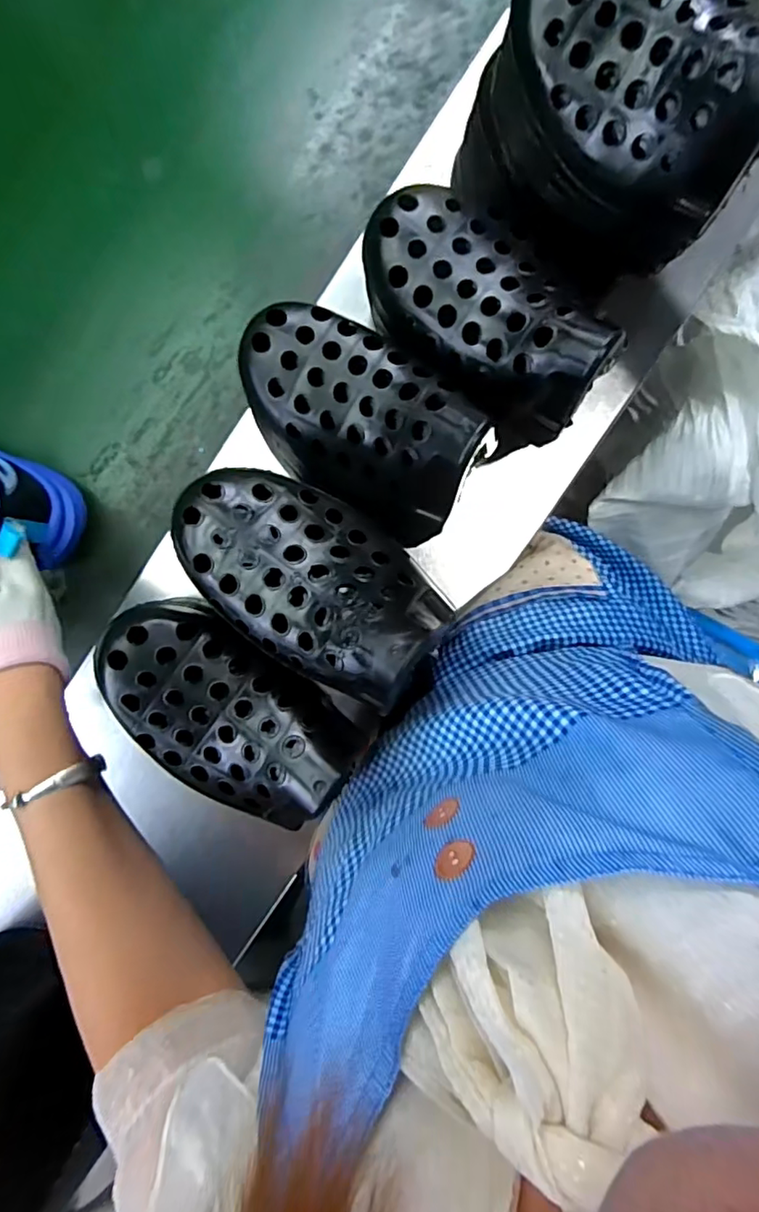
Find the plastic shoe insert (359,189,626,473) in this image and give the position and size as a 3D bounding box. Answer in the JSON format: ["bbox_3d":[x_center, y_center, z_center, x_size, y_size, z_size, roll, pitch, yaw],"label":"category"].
[{"bbox_3d":[0.054,-0.156,0.295,0.078,0.059,0.148,-38,97,1],"label":"plastic shoe insert"}]

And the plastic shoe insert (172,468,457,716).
[{"bbox_3d":[-0.036,-0.014,0.264,0.132,0.061,0.076,37,93,-7],"label":"plastic shoe insert"}]

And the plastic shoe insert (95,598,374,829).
[{"bbox_3d":[-0.084,0.057,0.282,0.135,0.035,0.082,38,93,-7],"label":"plastic shoe insert"}]

